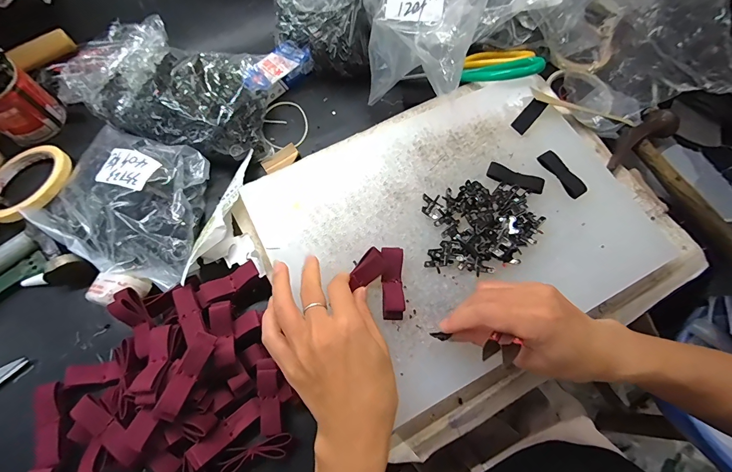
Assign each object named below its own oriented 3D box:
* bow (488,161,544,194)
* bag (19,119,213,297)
[{"bbox_3d":[0.155,-0.061,0.357,0.057,0.004,0.020,24,71,6],"label":"bow"},{"bbox_3d":[-0.244,-0.040,0.351,0.166,0.044,0.140,17,70,4],"label":"bag"}]

